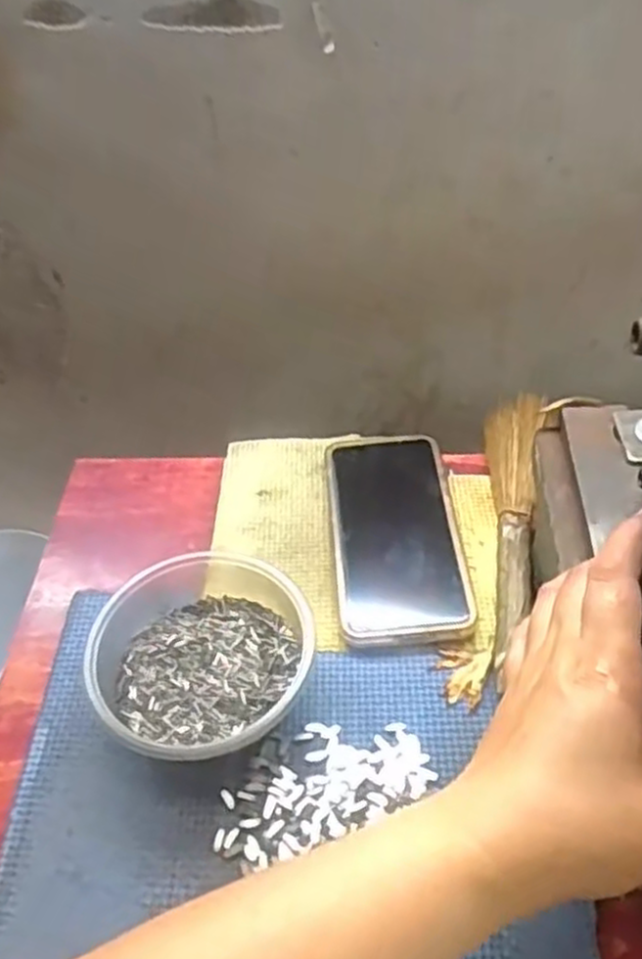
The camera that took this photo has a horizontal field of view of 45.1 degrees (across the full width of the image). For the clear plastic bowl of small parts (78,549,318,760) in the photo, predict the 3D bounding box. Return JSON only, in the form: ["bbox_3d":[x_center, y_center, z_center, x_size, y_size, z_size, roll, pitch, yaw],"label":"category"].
[{"bbox_3d":[-0.066,0.092,0.404,0.123,0.044,0.111,32,57,30],"label":"clear plastic bowl of small parts"}]

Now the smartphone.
[{"bbox_3d":[0.045,0.030,0.478,0.075,0.009,0.156,-5,47,0],"label":"smartphone"}]

